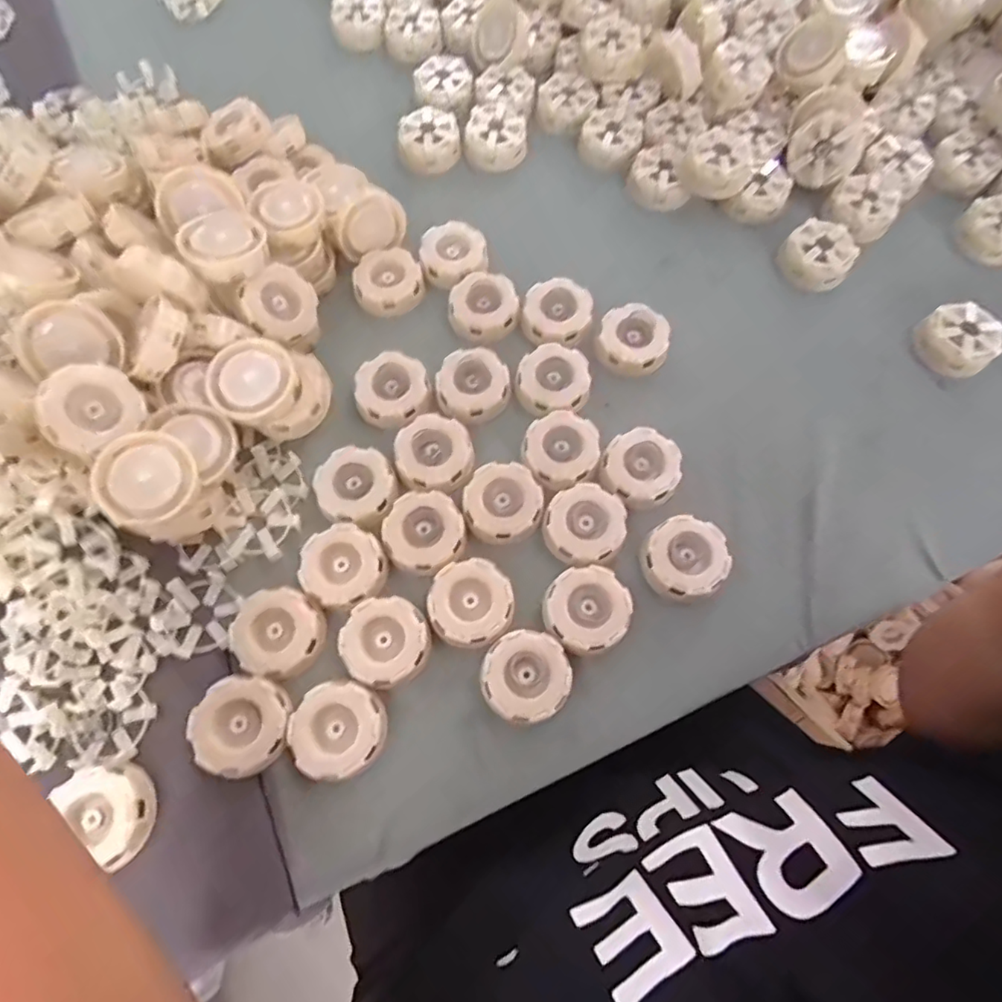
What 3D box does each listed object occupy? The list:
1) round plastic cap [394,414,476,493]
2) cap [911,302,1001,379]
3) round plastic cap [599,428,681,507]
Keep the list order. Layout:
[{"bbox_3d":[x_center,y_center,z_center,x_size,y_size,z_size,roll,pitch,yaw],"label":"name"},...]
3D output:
[{"bbox_3d":[-0.052,-0.039,0.463,0.060,0.021,0.056,2,69,0],"label":"round plastic cap"},{"bbox_3d":[0.393,-0.138,0.500,0.060,0.035,0.060,0,69,-1],"label":"cap"},{"bbox_3d":[0.111,-0.024,0.469,0.059,0.035,0.058,0,69,-1],"label":"round plastic cap"}]

